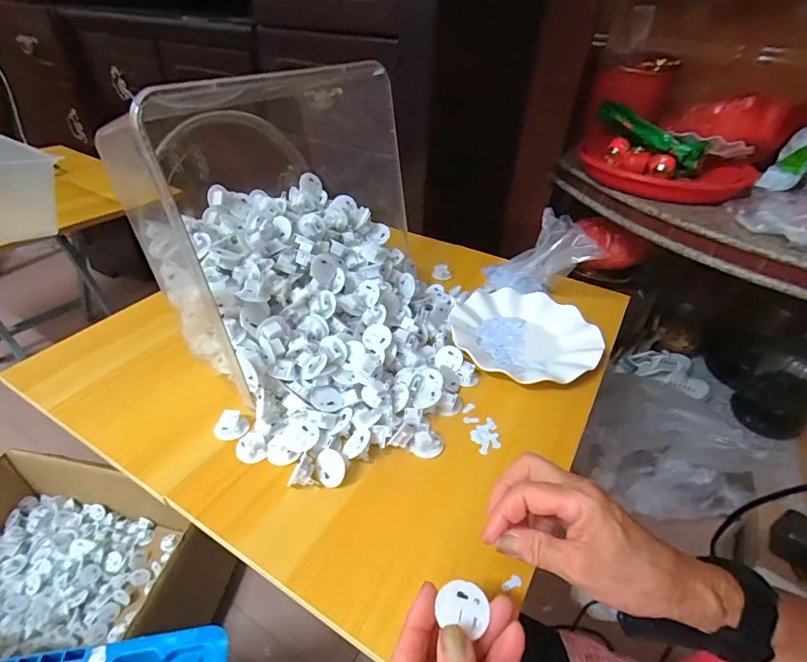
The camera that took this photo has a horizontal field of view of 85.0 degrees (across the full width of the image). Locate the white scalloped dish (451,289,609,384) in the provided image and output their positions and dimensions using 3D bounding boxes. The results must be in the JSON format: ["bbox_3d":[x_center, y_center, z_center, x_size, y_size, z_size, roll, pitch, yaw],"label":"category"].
[{"bbox_3d":[0.153,0.004,0.567,0.178,0.021,0.179,2,38,-2],"label":"white scalloped dish"}]

